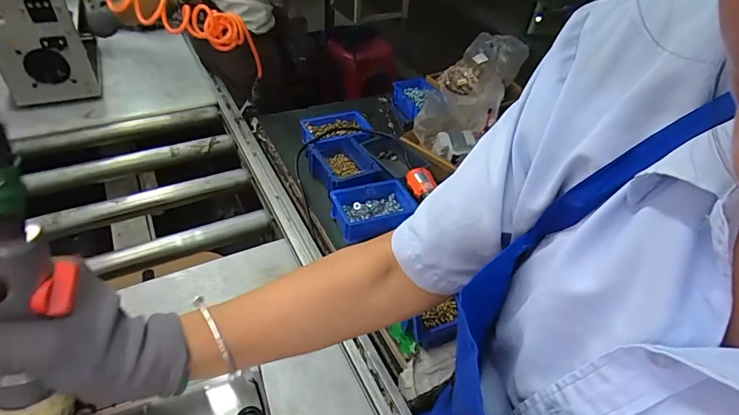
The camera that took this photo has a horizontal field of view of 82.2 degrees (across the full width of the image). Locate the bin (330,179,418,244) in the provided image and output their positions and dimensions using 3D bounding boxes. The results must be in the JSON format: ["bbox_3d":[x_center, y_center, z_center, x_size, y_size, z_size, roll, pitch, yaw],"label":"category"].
[{"bbox_3d":[0.013,0.003,0.812,0.156,0.053,0.103,-11,45,-19],"label":"bin"}]

